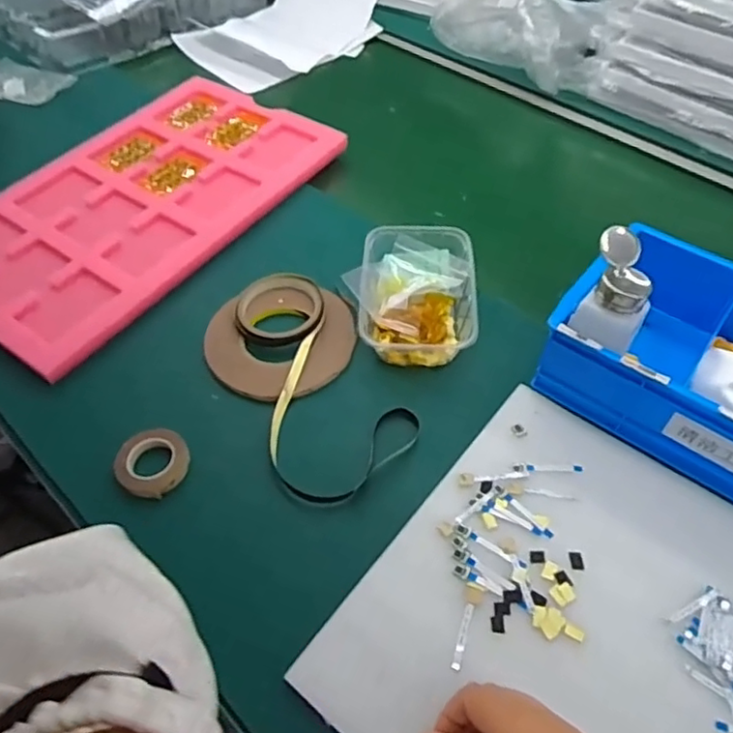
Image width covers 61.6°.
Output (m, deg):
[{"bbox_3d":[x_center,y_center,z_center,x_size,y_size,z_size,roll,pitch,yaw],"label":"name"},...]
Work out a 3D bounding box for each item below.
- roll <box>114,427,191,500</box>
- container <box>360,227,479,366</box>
[{"bbox_3d":[-0.192,0.085,0.553,0.060,0.017,0.063,0,51,0],"label":"roll"},{"bbox_3d":[0.049,-0.078,0.645,0.124,0.051,0.160,1,51,1],"label":"container"}]

